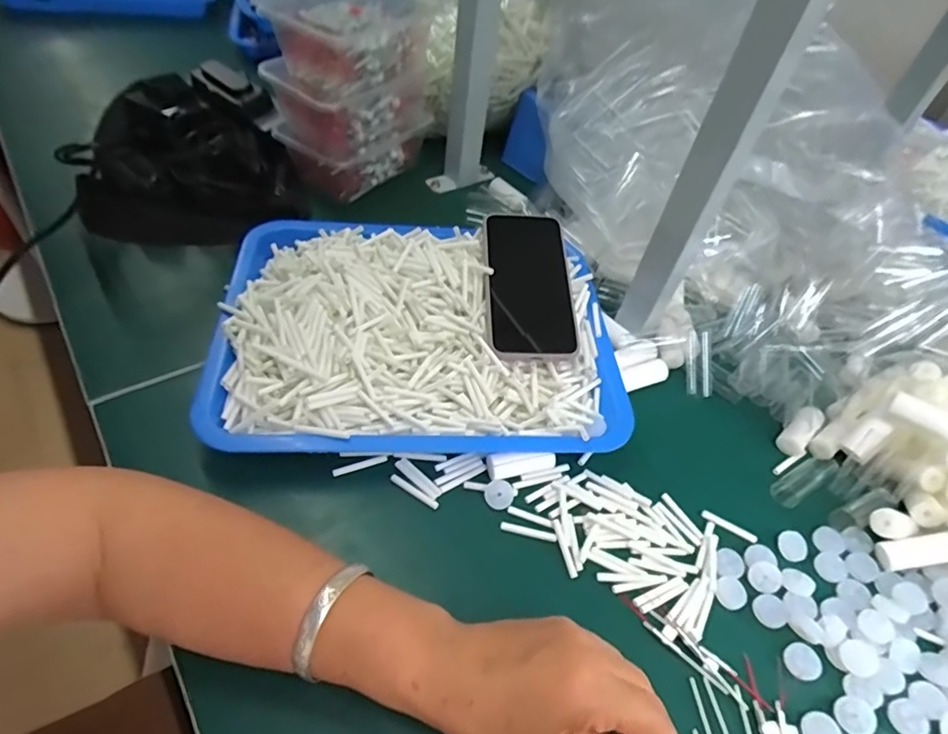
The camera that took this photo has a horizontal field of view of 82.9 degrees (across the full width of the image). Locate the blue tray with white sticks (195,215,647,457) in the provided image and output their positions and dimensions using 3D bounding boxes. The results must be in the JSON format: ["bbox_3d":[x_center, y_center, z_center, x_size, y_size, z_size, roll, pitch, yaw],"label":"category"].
[{"bbox_3d":[-0.042,-0.034,0.455,0.321,0.059,0.234,1,50,-8],"label":"blue tray with white sticks"}]

